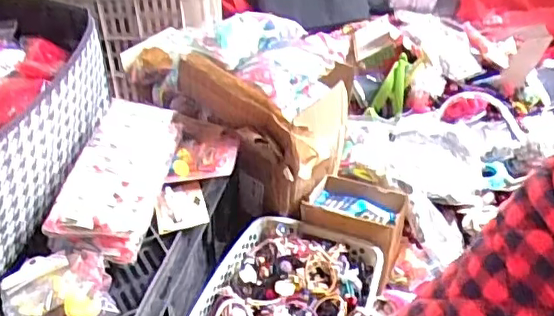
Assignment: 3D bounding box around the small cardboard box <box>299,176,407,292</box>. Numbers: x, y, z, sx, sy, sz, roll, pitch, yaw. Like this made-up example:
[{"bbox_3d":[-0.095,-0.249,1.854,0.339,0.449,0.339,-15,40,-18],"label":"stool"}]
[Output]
[{"bbox_3d":[0.113,0.100,0.856,0.141,0.096,0.124,16,41,20],"label":"small cardboard box"}]

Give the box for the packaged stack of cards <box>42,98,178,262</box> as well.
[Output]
[{"bbox_3d":[-0.183,0.018,0.693,0.096,0.056,0.228,3,38,4],"label":"packaged stack of cards"}]

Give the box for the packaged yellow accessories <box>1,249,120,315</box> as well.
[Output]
[{"bbox_3d":[-0.222,0.138,0.589,0.100,0.033,0.097,-15,40,-18],"label":"packaged yellow accessories"}]

